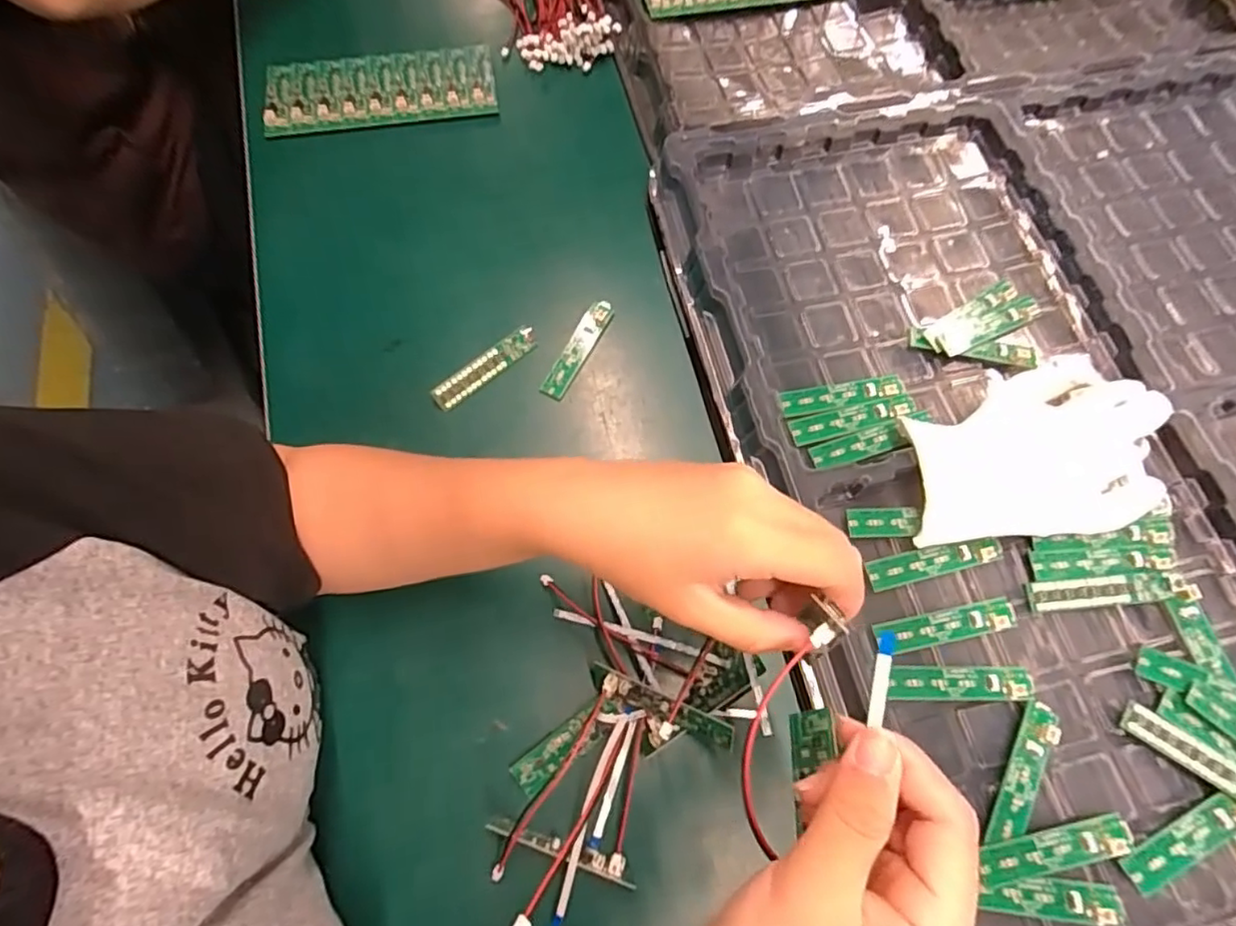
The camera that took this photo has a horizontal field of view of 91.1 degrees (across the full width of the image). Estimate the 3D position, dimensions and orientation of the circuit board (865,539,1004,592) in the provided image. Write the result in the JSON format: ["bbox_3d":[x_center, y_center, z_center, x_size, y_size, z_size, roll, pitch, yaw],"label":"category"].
[{"bbox_3d":[0.189,0.060,0.362,0.081,0.005,0.018,-12,79,-2],"label":"circuit board"}]

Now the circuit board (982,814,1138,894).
[{"bbox_3d":[0.223,0.197,0.308,0.078,0.005,0.018,-11,64,-4],"label":"circuit board"}]

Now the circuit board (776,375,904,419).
[{"bbox_3d":[0.146,-0.045,0.397,0.082,0.004,0.018,-12,70,-4],"label":"circuit board"}]

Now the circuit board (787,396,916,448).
[{"bbox_3d":[0.151,-0.028,0.391,0.082,0.004,0.018,-15,70,-4],"label":"circuit board"}]

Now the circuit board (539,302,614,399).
[{"bbox_3d":[-0.029,-0.084,0.445,0.019,0.005,0.085,26,69,9],"label":"circuit board"}]

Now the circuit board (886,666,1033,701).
[{"bbox_3d":[0.190,0.123,0.338,0.079,0.004,0.018,0,68,0],"label":"circuit board"}]

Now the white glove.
[{"bbox_3d":[0.251,-0.011,0.370,0.150,0.032,0.109,-4,69,-3],"label":"white glove"}]

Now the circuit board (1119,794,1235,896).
[{"bbox_3d":[0.293,0.194,0.311,0.076,0.004,0.018,-24,60,-7],"label":"circuit board"}]

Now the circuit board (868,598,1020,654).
[{"bbox_3d":[0.188,0.094,0.348,0.081,0.005,0.018,-11,73,-4],"label":"circuit board"}]

